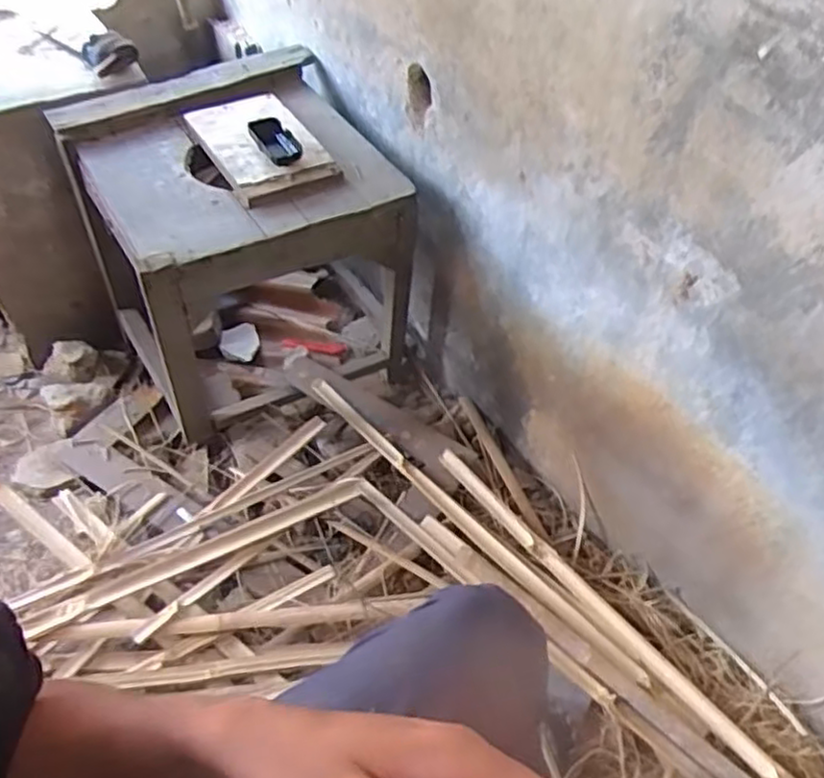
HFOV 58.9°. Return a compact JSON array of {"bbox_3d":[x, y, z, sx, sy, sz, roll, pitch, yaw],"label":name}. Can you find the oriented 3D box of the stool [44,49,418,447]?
[{"bbox_3d":[-0.282,-0.230,1.263,0.448,0.448,0.466,-23,53,-18],"label":"stool"}]

